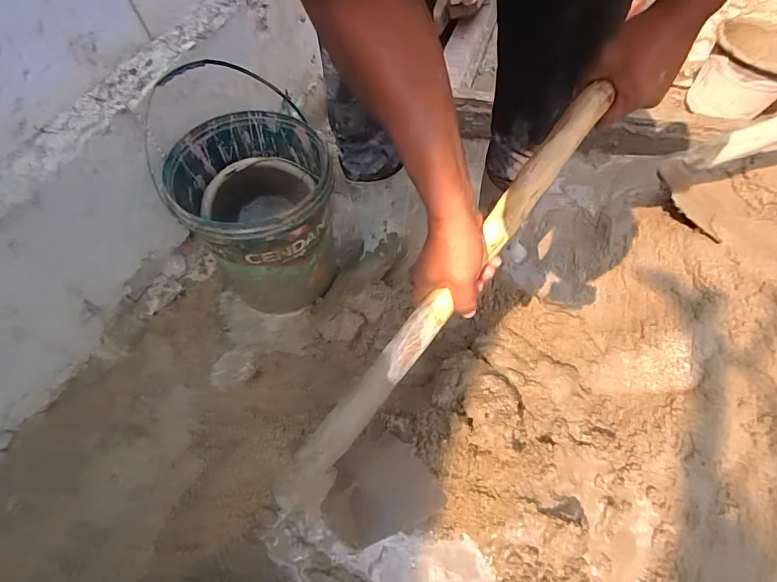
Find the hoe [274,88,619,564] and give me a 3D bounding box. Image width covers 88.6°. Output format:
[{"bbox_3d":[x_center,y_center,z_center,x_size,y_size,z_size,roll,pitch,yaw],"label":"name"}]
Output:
[{"bbox_3d":[0.093,0.040,0.513,0.159,0.246,0.585,29,101,18],"label":"hoe"}]

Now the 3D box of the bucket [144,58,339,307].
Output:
[{"bbox_3d":[-0.279,-0.169,0.893,0.282,0.347,0.349,-35,62,-15],"label":"bucket"}]

